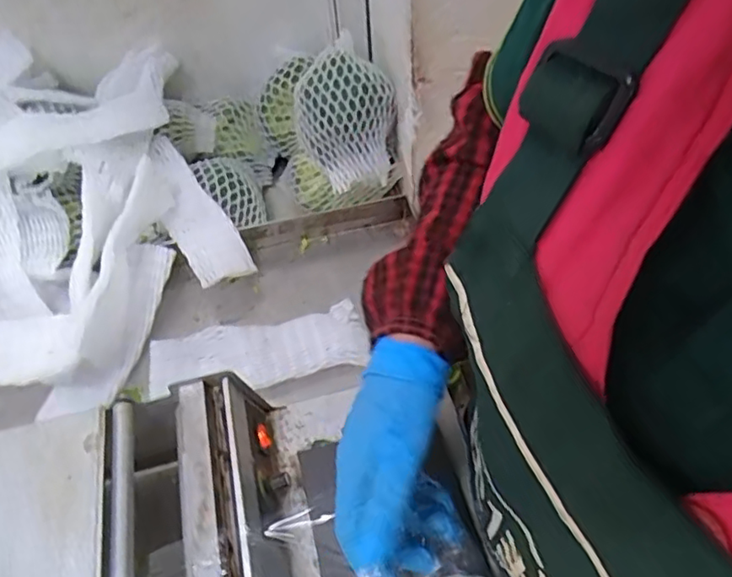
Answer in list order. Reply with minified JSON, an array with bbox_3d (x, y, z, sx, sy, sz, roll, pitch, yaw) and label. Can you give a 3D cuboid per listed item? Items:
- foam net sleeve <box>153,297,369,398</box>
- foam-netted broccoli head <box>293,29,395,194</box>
[{"bbox_3d":[-0.110,0.066,0.623,0.217,0.030,0.079,-14,51,-7],"label":"foam net sleeve"},{"bbox_3d":[-0.026,-0.214,0.740,0.122,0.125,0.133,-7,50,-1],"label":"foam-netted broccoli head"}]

